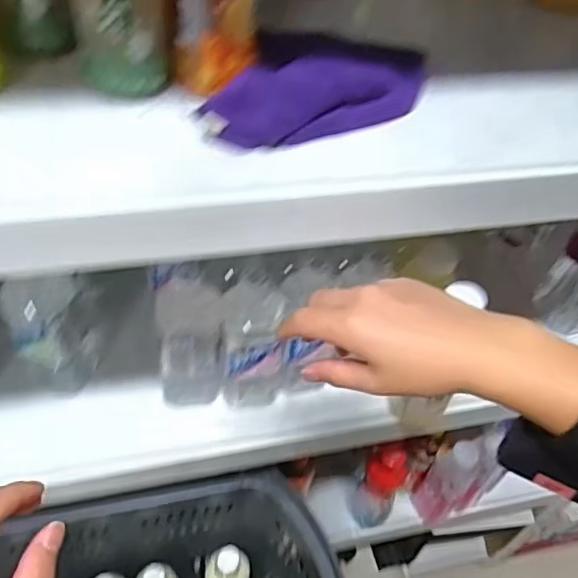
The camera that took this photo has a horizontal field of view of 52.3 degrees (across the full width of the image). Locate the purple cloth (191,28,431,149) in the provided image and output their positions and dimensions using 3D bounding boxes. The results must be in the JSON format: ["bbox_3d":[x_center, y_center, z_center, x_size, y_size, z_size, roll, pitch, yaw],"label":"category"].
[{"bbox_3d":[0.032,-0.158,0.443,0.195,0.060,0.059,-23,55,-24],"label":"purple cloth"}]

